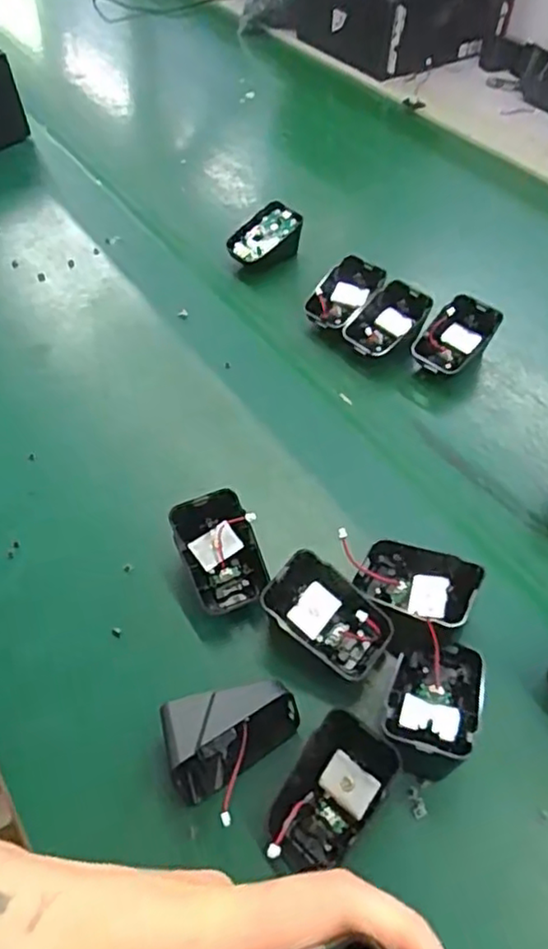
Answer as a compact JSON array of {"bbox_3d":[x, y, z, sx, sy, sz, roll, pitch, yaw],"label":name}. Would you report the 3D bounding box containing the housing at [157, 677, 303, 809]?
[{"bbox_3d":[-0.020,0.138,0.340,0.067,0.032,0.043,-14,53,-8],"label":"housing"}]

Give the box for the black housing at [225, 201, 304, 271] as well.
[{"bbox_3d":[-0.007,-0.212,0.599,0.063,0.041,0.040,-37,59,-23],"label":"black housing"}]

